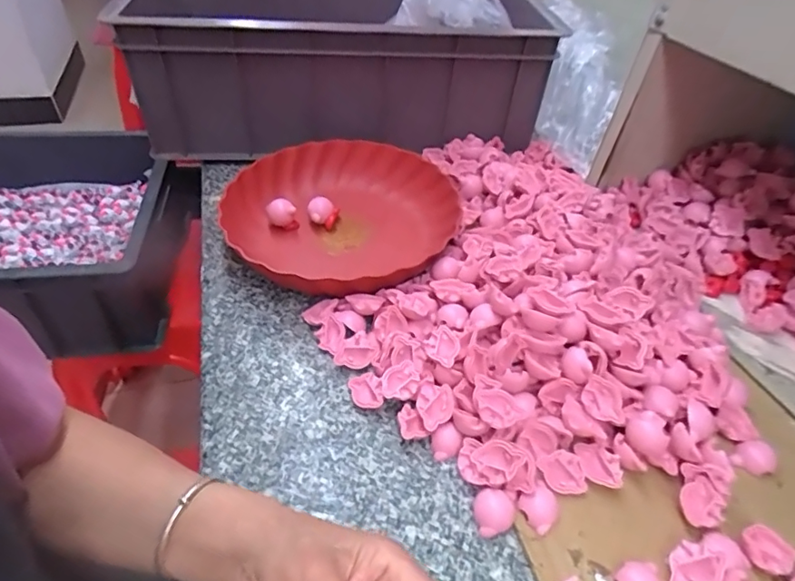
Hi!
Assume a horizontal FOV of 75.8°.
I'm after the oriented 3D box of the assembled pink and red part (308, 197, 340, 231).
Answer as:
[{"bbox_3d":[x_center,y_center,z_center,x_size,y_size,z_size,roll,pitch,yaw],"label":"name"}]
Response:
[{"bbox_3d":[-0.083,-0.085,0.566,0.031,0.027,0.022,26,48,20],"label":"assembled pink and red part"}]

